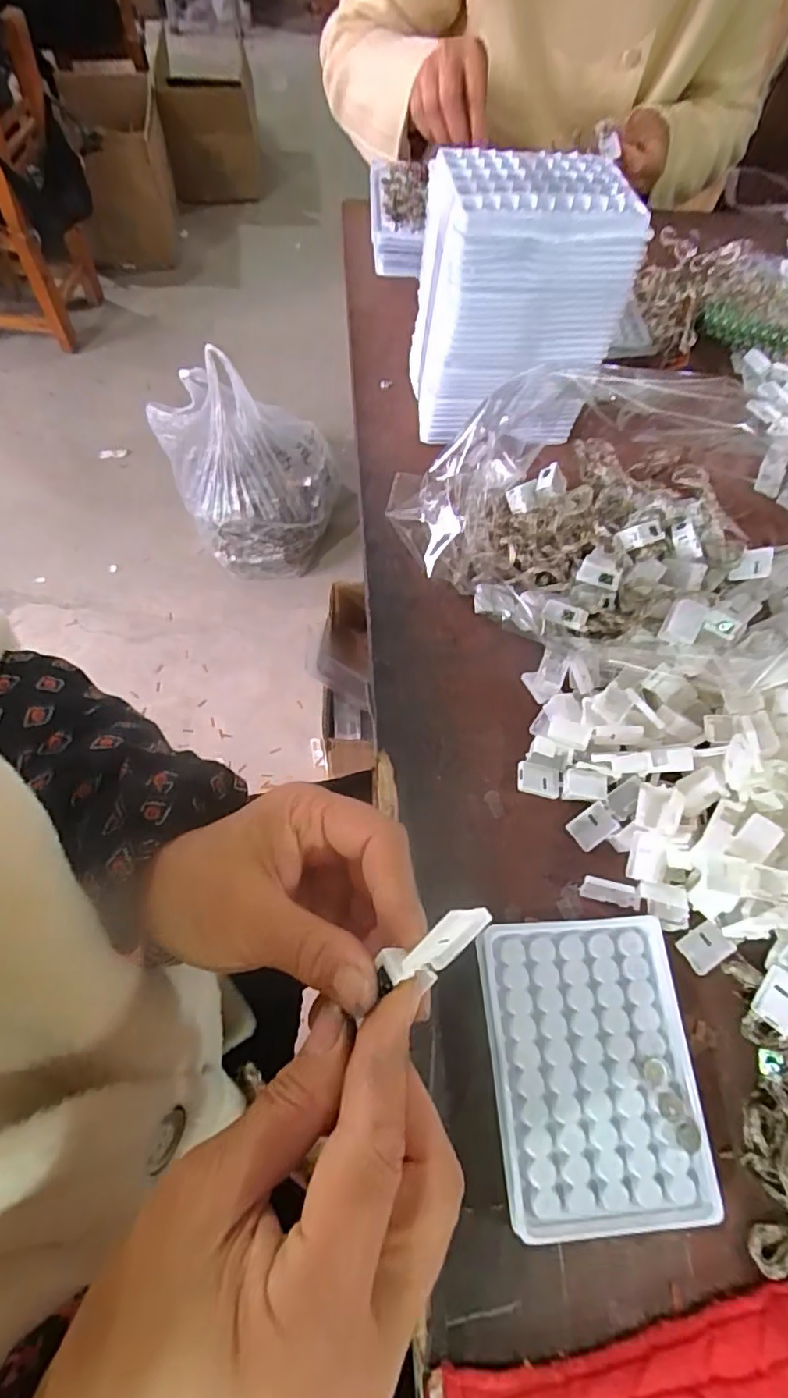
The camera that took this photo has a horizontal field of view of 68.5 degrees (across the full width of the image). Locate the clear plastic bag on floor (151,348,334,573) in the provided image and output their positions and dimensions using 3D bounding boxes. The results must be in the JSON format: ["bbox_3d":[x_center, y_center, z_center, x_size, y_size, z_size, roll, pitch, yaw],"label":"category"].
[{"bbox_3d":[-0.306,-0.453,1.190,0.354,0.312,0.259,-3,65,-5],"label":"clear plastic bag on floor"}]

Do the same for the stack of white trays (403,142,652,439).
[{"bbox_3d":[0.086,-0.297,0.441,0.139,0.163,0.100,-6,65,-7],"label":"stack of white trays"}]

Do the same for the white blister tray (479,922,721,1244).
[{"bbox_3d":[0.099,0.183,0.292,0.098,0.021,0.129,-3,64,-3],"label":"white blister tray"}]

